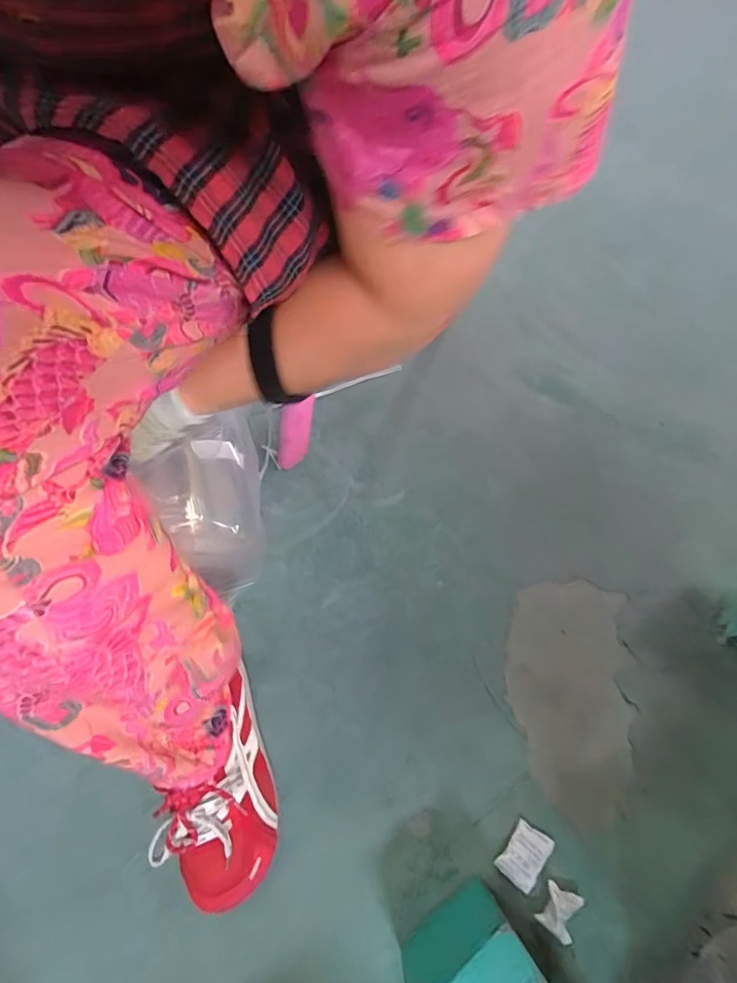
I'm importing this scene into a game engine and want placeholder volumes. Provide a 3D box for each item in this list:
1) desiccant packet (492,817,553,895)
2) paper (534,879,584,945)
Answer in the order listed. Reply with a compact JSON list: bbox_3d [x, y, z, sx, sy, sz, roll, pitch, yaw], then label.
[{"bbox_3d":[0.159,0.371,0.459,0.038,0.007,0.053,35,70,16],"label":"desiccant packet"},{"bbox_3d":[0.184,0.406,0.435,0.035,0.016,0.041,24,67,12],"label":"paper"}]

